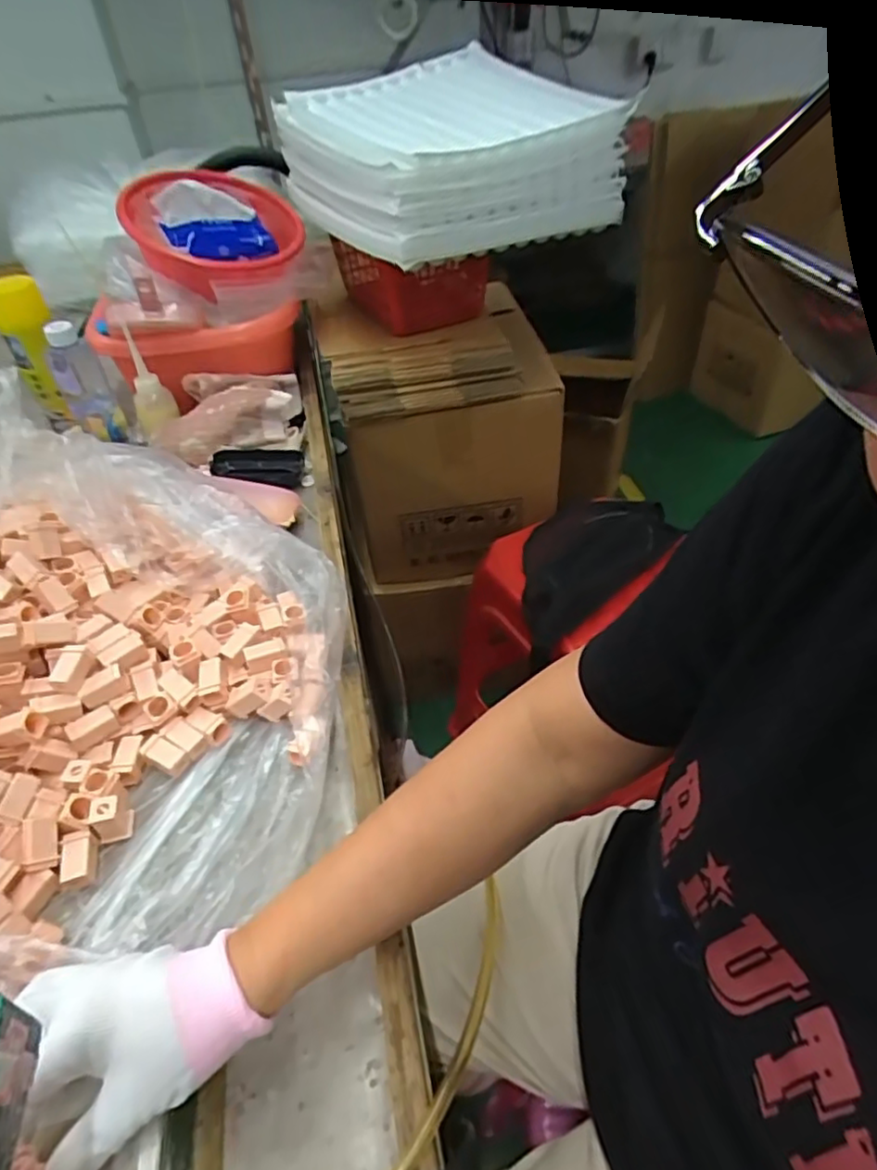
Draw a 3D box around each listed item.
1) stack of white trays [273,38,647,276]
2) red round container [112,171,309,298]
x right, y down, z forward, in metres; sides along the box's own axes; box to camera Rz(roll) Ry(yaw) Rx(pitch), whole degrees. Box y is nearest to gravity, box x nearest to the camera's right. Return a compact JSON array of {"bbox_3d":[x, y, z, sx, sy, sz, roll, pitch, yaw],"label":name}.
[{"bbox_3d":[0.003,-0.543,0.804,0.300,0.124,0.383,-21,46,-16],"label":"stack of white trays"},{"bbox_3d":[-0.286,-0.465,0.835,0.212,0.112,0.194,-13,45,-9],"label":"red round container"}]

